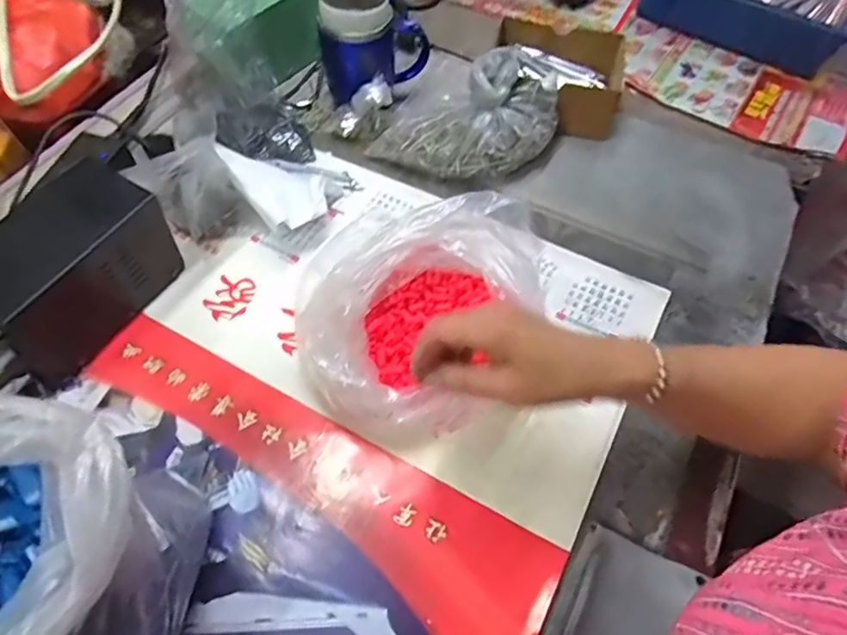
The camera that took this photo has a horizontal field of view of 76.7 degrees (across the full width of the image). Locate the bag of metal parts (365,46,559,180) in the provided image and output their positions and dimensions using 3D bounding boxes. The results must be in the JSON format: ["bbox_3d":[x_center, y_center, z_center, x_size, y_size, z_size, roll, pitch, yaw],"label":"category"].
[{"bbox_3d":[0.047,-0.229,0.612,0.201,0.087,0.119,11,61,8],"label":"bag of metal parts"}]

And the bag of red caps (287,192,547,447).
[{"bbox_3d":[0.013,-0.009,0.478,0.248,0.081,0.198,-15,61,-8],"label":"bag of red caps"}]

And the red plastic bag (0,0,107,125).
[{"bbox_3d":[-0.447,-0.318,0.605,0.096,0.140,0.130,22,62,11],"label":"red plastic bag"}]

